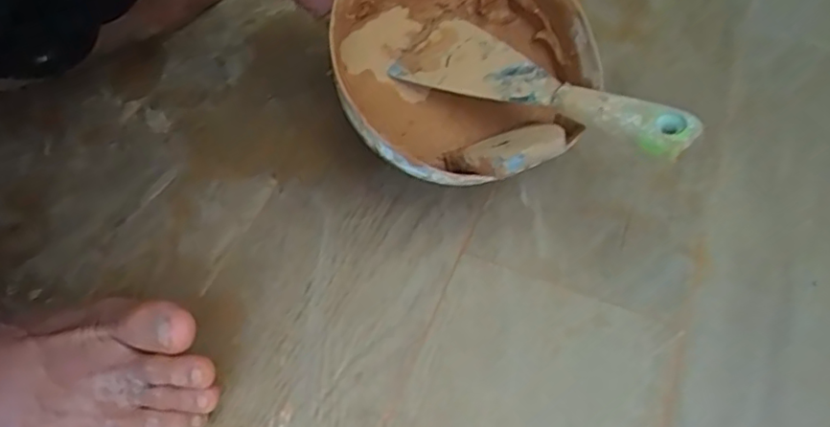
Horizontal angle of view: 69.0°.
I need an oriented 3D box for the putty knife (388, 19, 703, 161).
[{"bbox_3d":[0.082,-0.090,0.394,0.195,0.034,0.060,25,61,18],"label":"putty knife"}]

